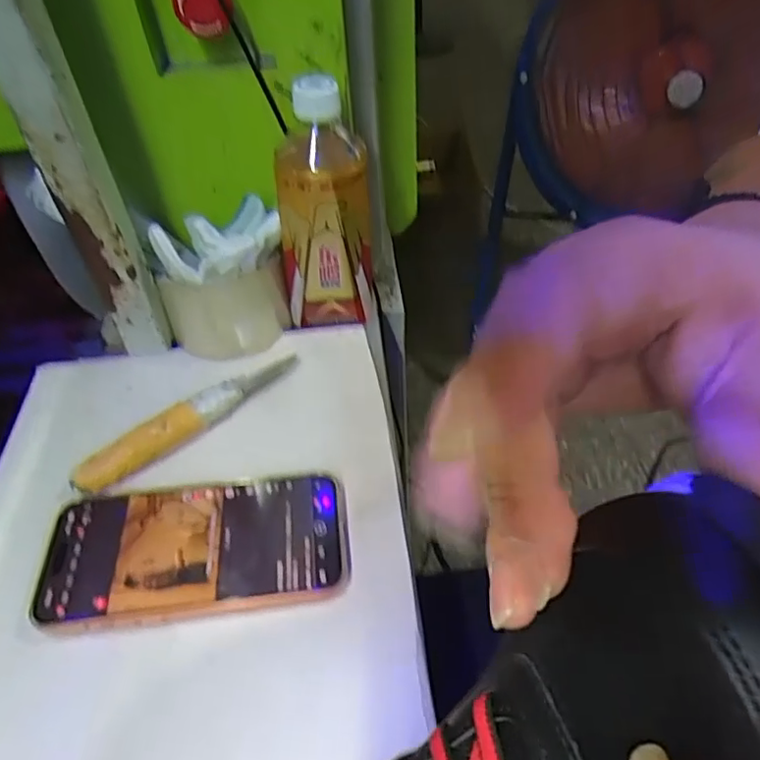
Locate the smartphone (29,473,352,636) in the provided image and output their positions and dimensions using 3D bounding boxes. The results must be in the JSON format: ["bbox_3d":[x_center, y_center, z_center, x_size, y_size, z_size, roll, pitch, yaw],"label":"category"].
[{"bbox_3d":[-0.102,0.095,0.336,0.164,0.016,0.082,-6,46,-1],"label":"smartphone"}]

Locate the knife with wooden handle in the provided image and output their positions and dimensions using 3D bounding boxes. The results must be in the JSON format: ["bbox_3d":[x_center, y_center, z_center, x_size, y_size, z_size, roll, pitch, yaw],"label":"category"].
[{"bbox_3d":[-0.123,0.024,0.400,0.164,0.024,0.021,-37,54,-28],"label":"knife with wooden handle"}]

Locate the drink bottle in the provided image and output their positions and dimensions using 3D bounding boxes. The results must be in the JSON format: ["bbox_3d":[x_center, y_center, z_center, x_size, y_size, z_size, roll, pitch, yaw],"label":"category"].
[{"bbox_3d":[-0.041,-0.124,0.433,0.070,0.168,0.059,-9,46,-5],"label":"drink bottle"}]

